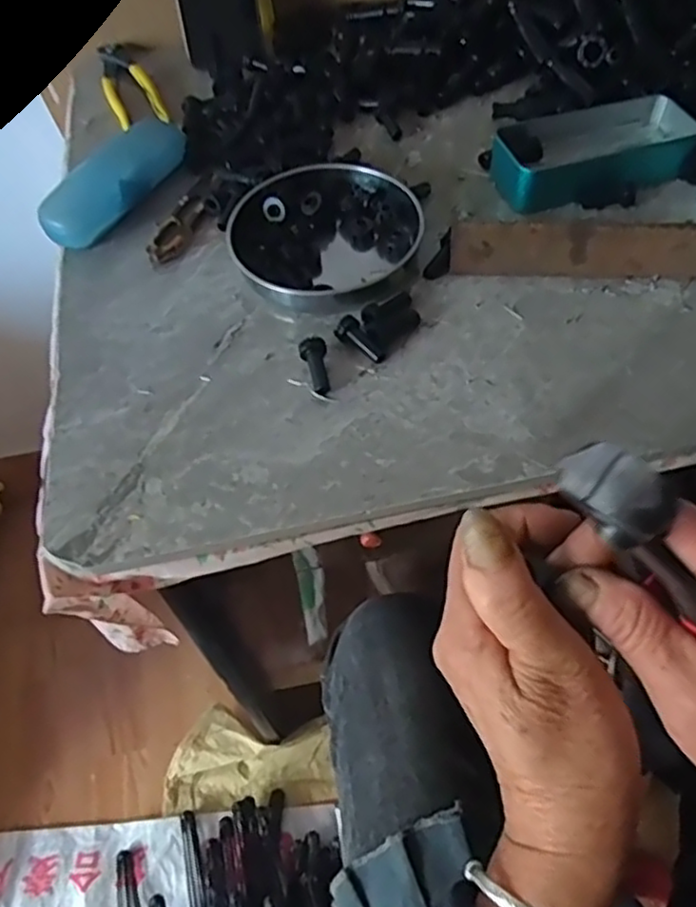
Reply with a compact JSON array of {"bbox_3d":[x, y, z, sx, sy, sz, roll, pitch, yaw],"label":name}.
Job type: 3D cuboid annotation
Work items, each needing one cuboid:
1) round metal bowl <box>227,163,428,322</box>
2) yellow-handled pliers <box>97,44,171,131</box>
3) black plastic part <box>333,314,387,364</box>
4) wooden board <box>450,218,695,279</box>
[{"bbox_3d":[-0.015,-0.162,0.490,0.137,0.028,0.137,-2,55,2],"label":"round metal bowl"},{"bbox_3d":[-0.217,-0.361,0.651,0.047,0.016,0.180,-22,57,-11],"label":"yellow-handled pliers"},{"bbox_3d":[0.009,-0.074,0.437,0.039,0.011,0.016,44,67,13],"label":"black plastic part"},{"bbox_3d":[0.164,-0.145,0.467,0.177,0.038,0.008,4,16,6],"label":"wooden board"}]

